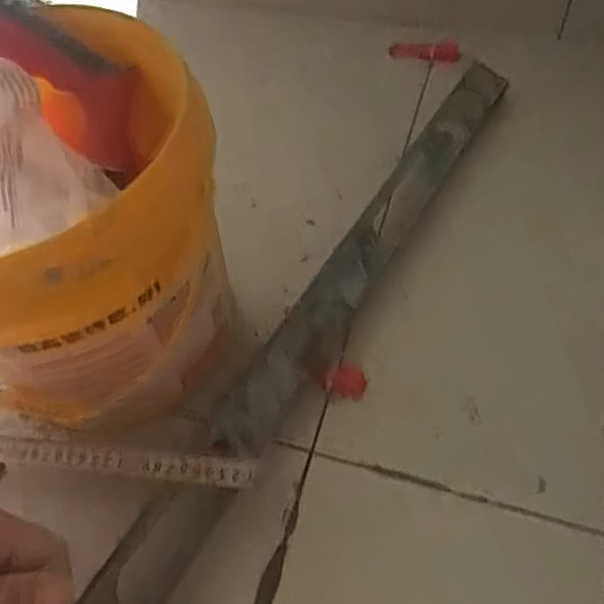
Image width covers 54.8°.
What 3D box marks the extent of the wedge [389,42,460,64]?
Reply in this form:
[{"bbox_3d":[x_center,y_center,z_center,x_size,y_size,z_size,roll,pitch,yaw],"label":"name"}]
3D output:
[{"bbox_3d":[0.155,-0.314,0.736,0.085,0.010,0.029,1,55,6],"label":"wedge"}]

